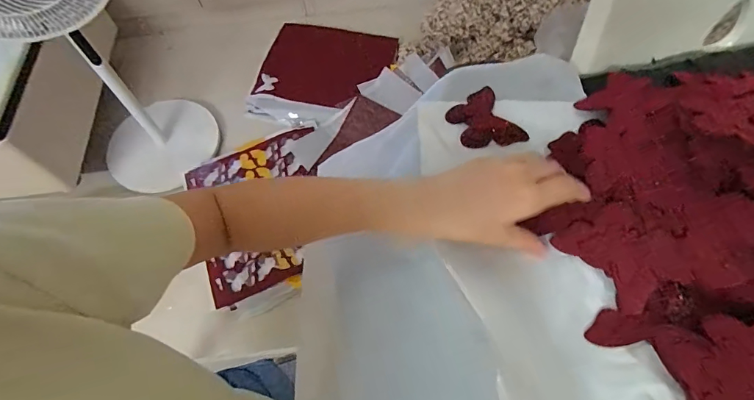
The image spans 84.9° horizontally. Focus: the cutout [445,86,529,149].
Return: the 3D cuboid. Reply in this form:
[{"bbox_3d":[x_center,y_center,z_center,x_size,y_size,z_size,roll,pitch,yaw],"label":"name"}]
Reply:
[{"bbox_3d":[0.120,-0.089,0.469,0.066,0.009,0.081,-25,68,-8],"label":"cutout"}]

